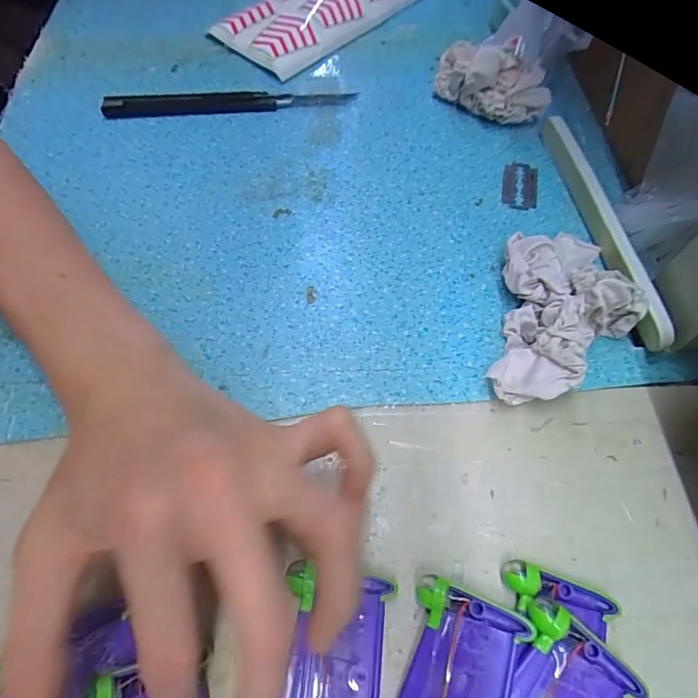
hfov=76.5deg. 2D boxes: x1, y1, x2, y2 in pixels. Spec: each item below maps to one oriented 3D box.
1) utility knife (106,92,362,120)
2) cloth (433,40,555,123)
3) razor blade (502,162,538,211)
[{"bbox_3d":[-0.086,-0.178,0.319,0.176,0.010,0.017,-5,62,-3],"label":"utility knife"},{"bbox_3d":[0.096,-0.181,0.302,0.078,0.045,0.031,23,64,11],"label":"cloth"},{"bbox_3d":[0.111,-0.107,0.288,0.022,0.004,0.041,12,62,6],"label":"razor blade"}]

